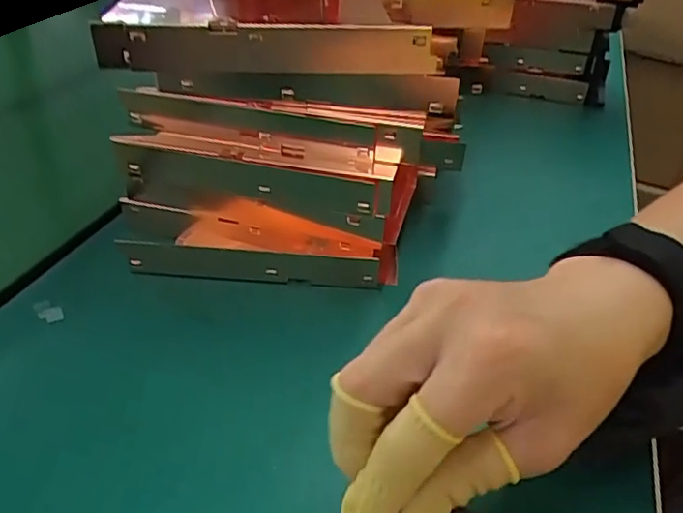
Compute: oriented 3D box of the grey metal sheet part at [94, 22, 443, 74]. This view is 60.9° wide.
[{"bbox_3d":[-0.039,-0.105,0.293,0.169,0.037,0.005,1,69,3],"label":"grey metal sheet part"}]

